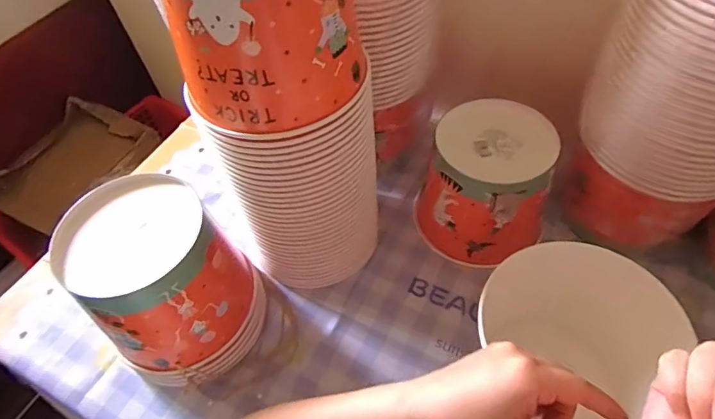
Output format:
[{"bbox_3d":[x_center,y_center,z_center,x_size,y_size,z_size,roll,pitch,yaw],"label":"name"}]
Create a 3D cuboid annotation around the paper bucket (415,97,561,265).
[{"bbox_3d":[0.143,-0.028,0.549,0.140,0.135,0.137,-3,53,4],"label":"paper bucket"}]

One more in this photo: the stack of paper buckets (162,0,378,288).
[{"bbox_3d":[-0.066,-0.093,0.453,0.153,0.355,0.163,-8,53,0],"label":"stack of paper buckets"}]

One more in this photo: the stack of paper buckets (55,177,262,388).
[{"bbox_3d":[-0.190,0.078,0.473,0.135,0.178,0.137,21,58,20],"label":"stack of paper buckets"}]

